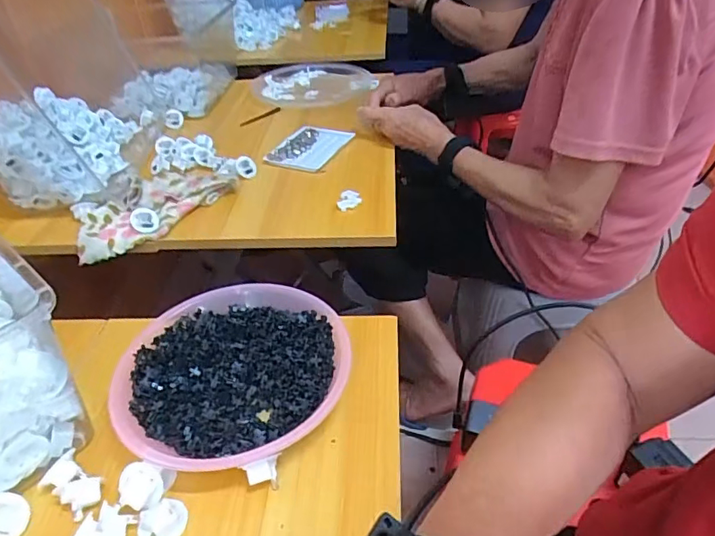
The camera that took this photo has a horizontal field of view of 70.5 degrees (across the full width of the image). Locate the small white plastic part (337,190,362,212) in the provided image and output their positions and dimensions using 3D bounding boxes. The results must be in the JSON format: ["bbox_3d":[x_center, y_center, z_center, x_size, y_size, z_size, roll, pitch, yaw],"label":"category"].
[{"bbox_3d":[-0.012,-0.092,0.686,0.025,0.016,0.036,17,43,24],"label":"small white plastic part"}]

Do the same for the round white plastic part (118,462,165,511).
[{"bbox_3d":[-0.156,0.157,0.364,0.030,0.007,0.030,2,65,-4],"label":"round white plastic part"}]

